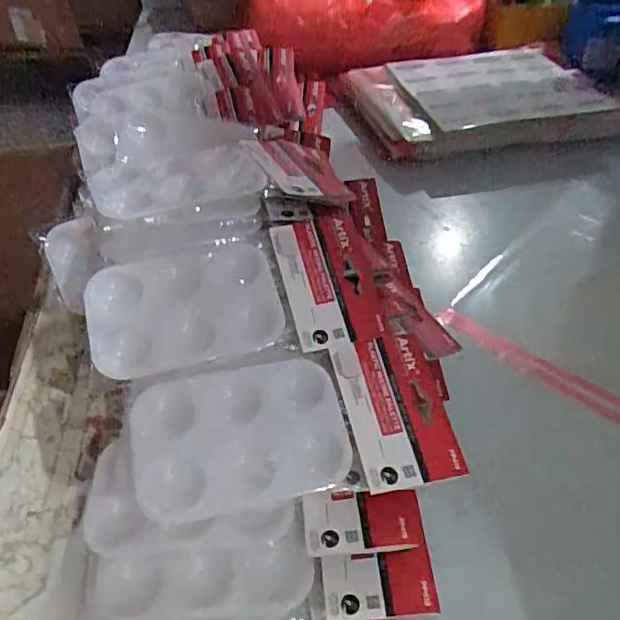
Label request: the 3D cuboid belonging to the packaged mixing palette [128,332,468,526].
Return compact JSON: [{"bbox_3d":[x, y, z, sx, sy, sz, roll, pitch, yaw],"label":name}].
[{"bbox_3d":[-0.009,0.069,0.349,0.194,0.014,0.097,-6,62,-10],"label":"packaged mixing palette"}]

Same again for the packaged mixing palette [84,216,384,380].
[{"bbox_3d":[-0.051,-0.008,0.392,0.191,0.019,0.096,-9,64,-9],"label":"packaged mixing palette"}]

